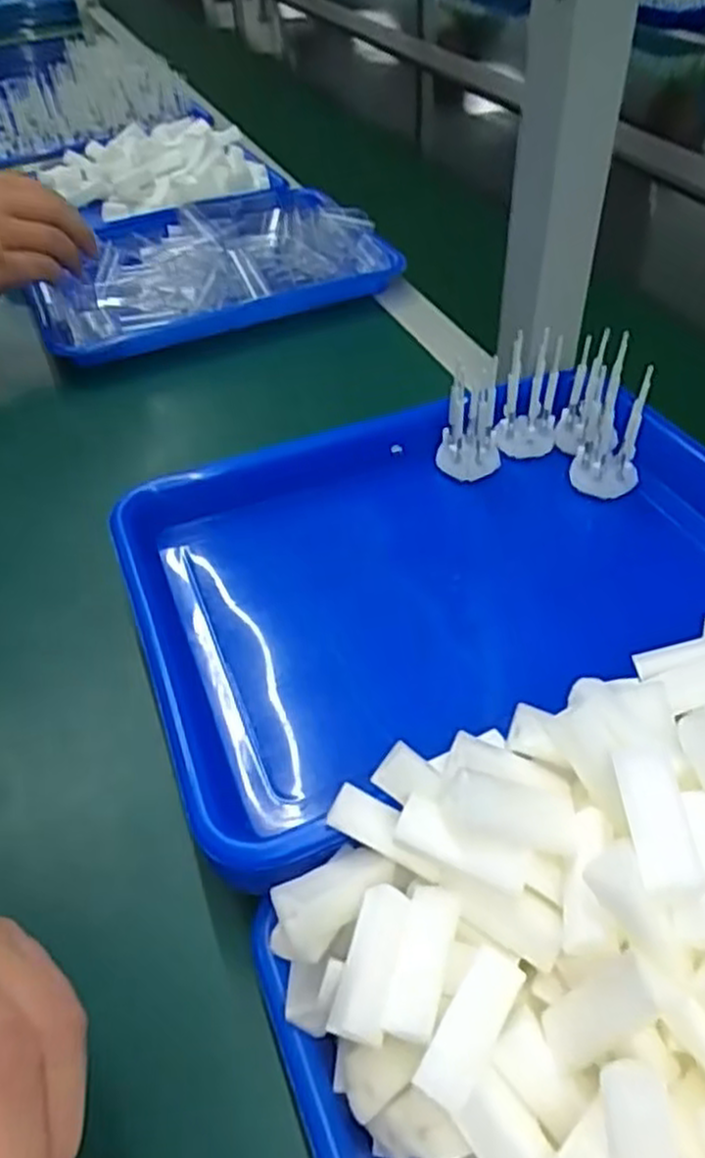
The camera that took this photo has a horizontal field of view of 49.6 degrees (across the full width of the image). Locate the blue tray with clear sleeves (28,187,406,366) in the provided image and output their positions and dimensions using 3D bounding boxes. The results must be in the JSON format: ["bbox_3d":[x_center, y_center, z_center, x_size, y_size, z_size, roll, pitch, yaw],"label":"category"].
[{"bbox_3d":[-0.154,-0.321,0.760,0.336,0.042,0.259,-23,49,-18],"label":"blue tray with clear sleeves"}]

